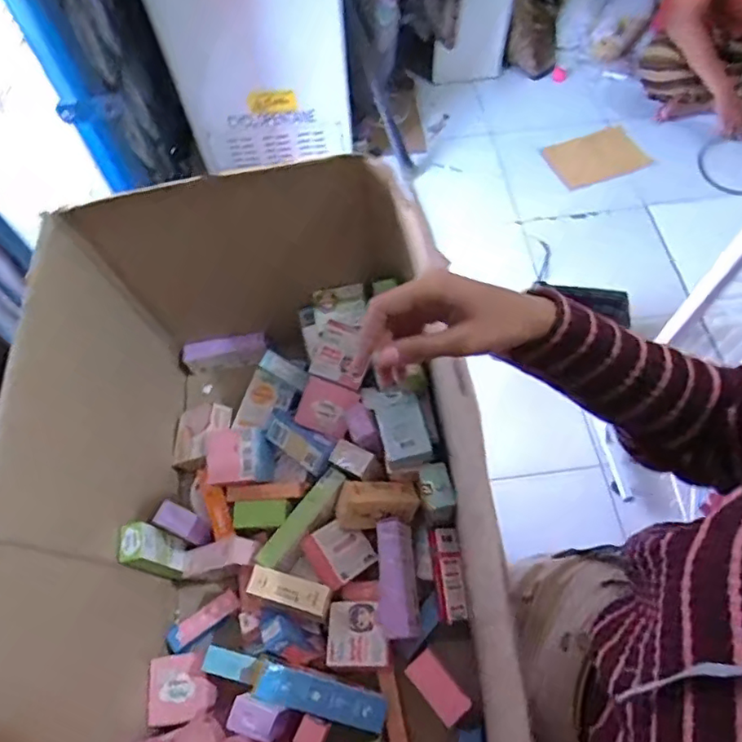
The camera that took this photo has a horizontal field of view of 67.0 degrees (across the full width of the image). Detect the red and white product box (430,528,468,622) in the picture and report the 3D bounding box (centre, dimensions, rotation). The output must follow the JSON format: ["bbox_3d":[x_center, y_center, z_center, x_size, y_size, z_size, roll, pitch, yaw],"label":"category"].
[{"bbox_3d":[0.082,0.215,0.594,0.028,0.026,0.090,-5,62,0],"label":"red and white product box"}]

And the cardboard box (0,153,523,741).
[{"bbox_3d":[-0.102,0.124,0.537,0.371,0.295,0.550,-8,62,-2],"label":"cardboard box"}]

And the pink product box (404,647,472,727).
[{"bbox_3d":[0.064,0.303,0.540,0.032,0.039,0.061,-38,67,-17],"label":"pink product box"}]

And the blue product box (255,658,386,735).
[{"bbox_3d":[-0.048,0.310,0.537,0.124,0.038,0.032,20,64,-6],"label":"blue product box"}]

